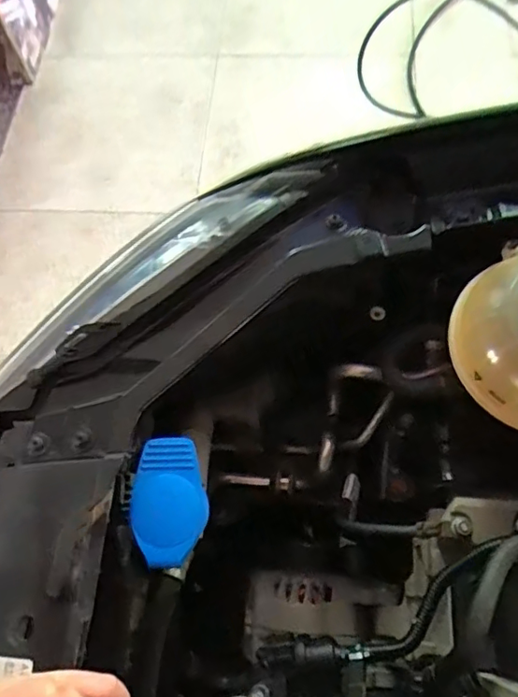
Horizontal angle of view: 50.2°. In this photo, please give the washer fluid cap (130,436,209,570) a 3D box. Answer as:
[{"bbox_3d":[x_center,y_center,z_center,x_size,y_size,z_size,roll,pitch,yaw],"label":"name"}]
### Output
[{"bbox_3d":[-0.073,0.123,0.446,0.057,0.019,0.097,-3,66,2],"label":"washer fluid cap"}]

